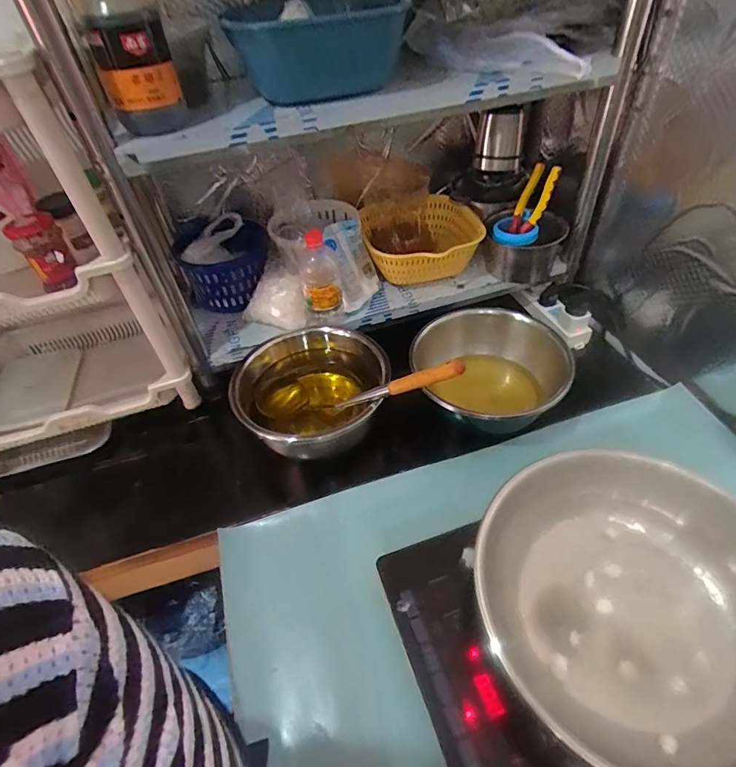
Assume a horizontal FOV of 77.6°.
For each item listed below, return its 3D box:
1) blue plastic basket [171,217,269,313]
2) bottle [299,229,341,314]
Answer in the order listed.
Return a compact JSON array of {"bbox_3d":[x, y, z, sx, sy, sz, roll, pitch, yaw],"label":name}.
[{"bbox_3d":[-0.280,-0.242,0.906,0.170,0.127,0.200,-19,47,-12],"label":"blue plastic basket"},{"bbox_3d":[-0.084,-0.187,0.785,0.067,0.144,0.053,-10,46,-3],"label":"bottle"}]

